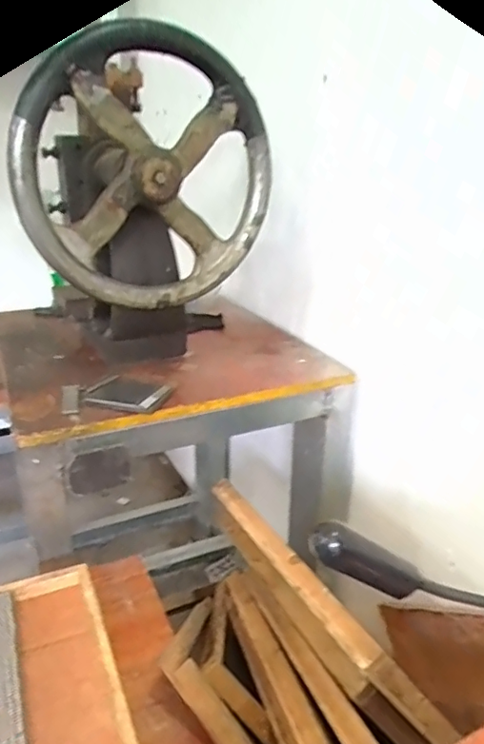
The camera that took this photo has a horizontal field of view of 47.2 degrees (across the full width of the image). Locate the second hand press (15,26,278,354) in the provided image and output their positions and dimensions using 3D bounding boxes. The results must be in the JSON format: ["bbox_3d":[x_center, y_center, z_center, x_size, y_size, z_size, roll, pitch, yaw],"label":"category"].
[{"bbox_3d":[-0.176,-0.257,0.892,0.349,0.465,0.294,-10,26,-25],"label":"second hand press"}]

